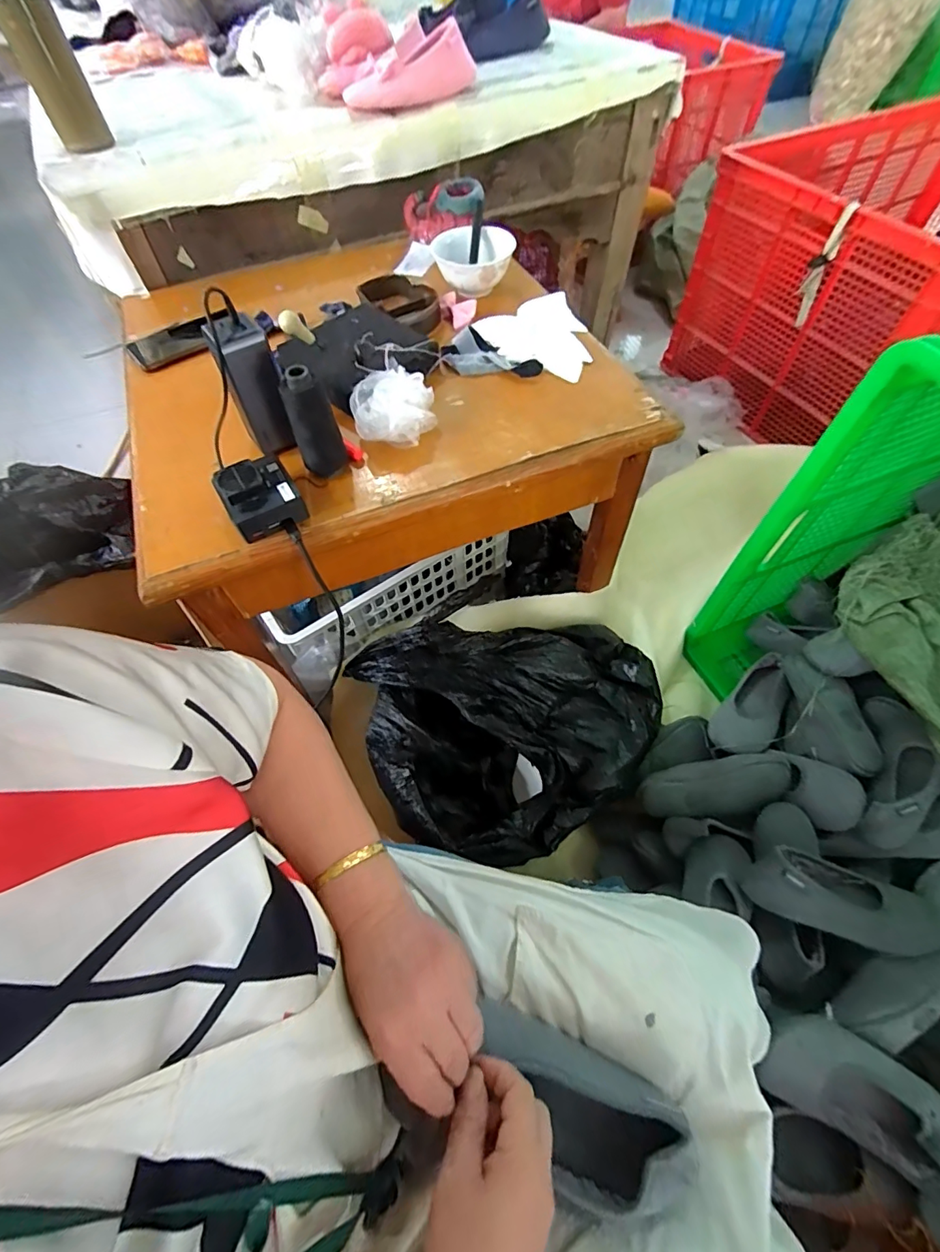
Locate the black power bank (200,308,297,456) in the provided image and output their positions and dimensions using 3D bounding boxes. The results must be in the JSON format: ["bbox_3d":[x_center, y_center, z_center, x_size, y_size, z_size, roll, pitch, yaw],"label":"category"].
[{"bbox_3d":[-0.227,-0.253,0.528,0.050,0.137,0.031,-30,62,-15],"label":"black power bank"}]

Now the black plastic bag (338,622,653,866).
[{"bbox_3d":[0.092,0.142,0.773,0.461,0.224,0.335,-18,60,-9],"label":"black plastic bag"}]

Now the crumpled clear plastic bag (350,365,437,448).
[{"bbox_3d":[-0.087,-0.248,0.568,0.094,0.054,0.073,-8,59,-3],"label":"crumpled clear plastic bag"}]

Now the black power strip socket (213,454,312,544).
[{"bbox_3d":[-0.215,-0.134,0.510,0.069,0.055,0.069,-28,62,-15],"label":"black power strip socket"}]

